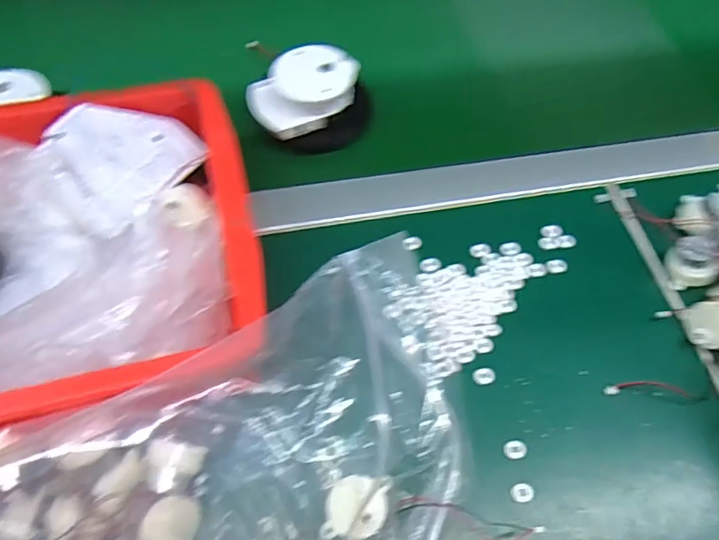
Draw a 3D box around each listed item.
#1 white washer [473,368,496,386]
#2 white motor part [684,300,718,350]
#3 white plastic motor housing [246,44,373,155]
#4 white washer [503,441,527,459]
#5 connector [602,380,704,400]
[{"bbox_3d":[0.084,0.070,0.352,0.015,0.004,0.011,-6,60,-6],"label":"white washer"},{"bbox_3d":[0.244,0.037,0.364,0.017,0.035,0.033,11,78,-39],"label":"white motor part"},{"bbox_3d":[-0.042,-0.142,0.447,0.094,0.050,0.072,-29,65,-18],"label":"white plastic motor housing"},{"bbox_3d":[0.097,0.112,0.330,0.014,0.004,0.010,-2,60,-4],"label":"white washer"},{"bbox_3d":[0.197,0.079,0.357,0.067,0.005,0.012,3,60,-1],"label":"connector"}]

